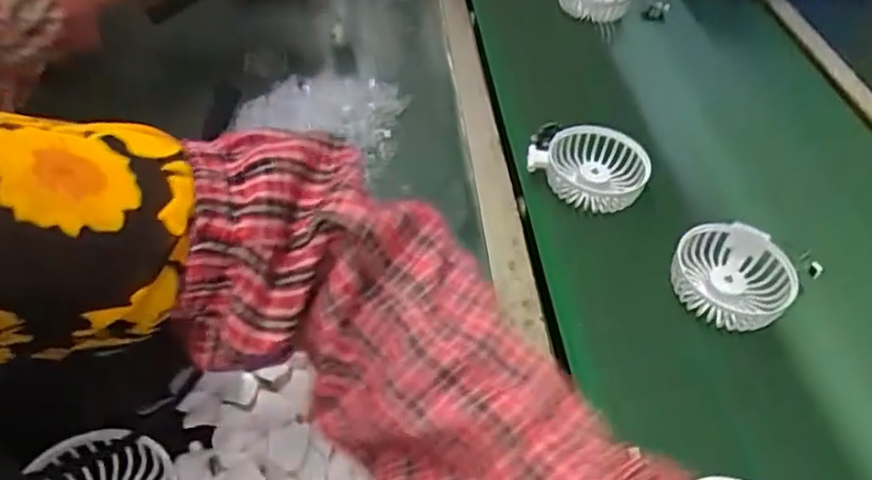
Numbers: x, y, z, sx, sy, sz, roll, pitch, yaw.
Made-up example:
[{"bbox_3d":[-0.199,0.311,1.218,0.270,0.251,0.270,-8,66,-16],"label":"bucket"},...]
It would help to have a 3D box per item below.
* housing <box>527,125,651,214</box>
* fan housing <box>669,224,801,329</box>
[{"bbox_3d":[0.143,-0.068,0.598,0.103,0.042,0.082,23,49,15],"label":"housing"},{"bbox_3d":[0.236,0.029,0.514,0.085,0.035,0.089,3,47,-3],"label":"fan housing"}]

